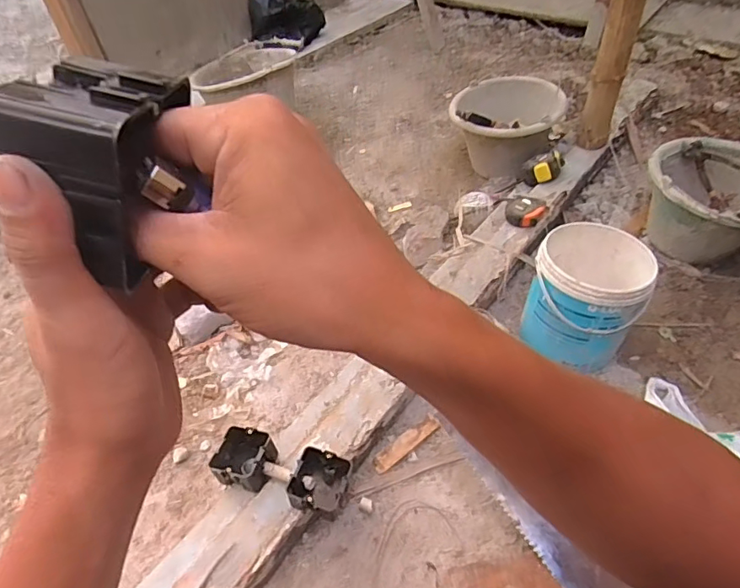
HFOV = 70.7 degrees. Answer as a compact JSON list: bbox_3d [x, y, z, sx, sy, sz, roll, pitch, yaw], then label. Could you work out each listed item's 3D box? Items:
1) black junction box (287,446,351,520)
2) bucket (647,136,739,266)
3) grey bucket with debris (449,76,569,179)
[{"bbox_3d":[-0.063,0.249,0.683,0.069,0.048,0.078,11,48,18],"label":"black junction box"},{"bbox_3d":[0.663,-0.166,1.020,0.249,0.185,0.228,-4,45,4],"label":"bucket"},{"bbox_3d":[0.322,-0.412,1.247,0.242,0.184,0.268,7,47,14],"label":"grey bucket with debris"}]

